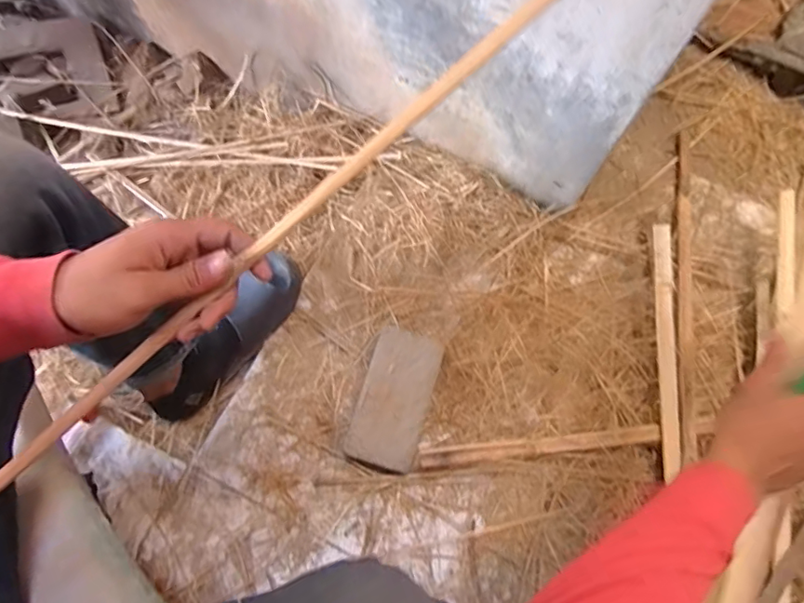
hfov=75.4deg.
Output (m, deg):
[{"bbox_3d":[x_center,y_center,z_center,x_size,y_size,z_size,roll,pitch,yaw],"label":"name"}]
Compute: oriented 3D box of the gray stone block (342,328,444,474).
[{"bbox_3d":[-0.012,0.152,0.812,0.109,0.056,0.206,17,72,4],"label":"gray stone block"}]

